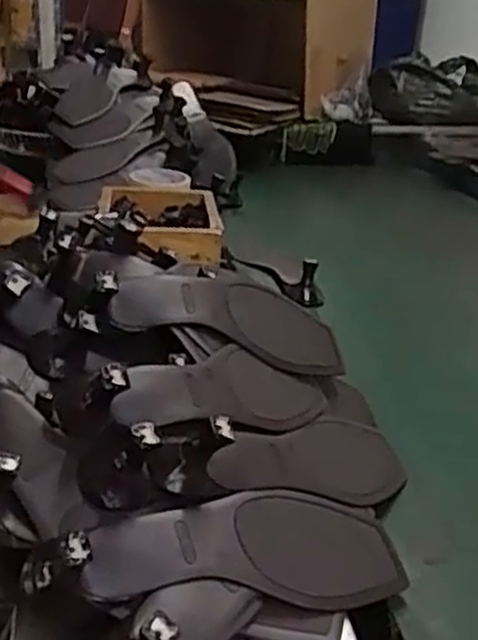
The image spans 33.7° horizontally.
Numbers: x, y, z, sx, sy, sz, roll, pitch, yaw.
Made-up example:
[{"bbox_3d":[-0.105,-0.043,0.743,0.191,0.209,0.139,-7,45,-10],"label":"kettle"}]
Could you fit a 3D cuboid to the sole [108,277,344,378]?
[{"bbox_3d":[-0.004,-0.001,0.634,0.208,0.045,0.063,14,20,-23],"label":"sole"}]

